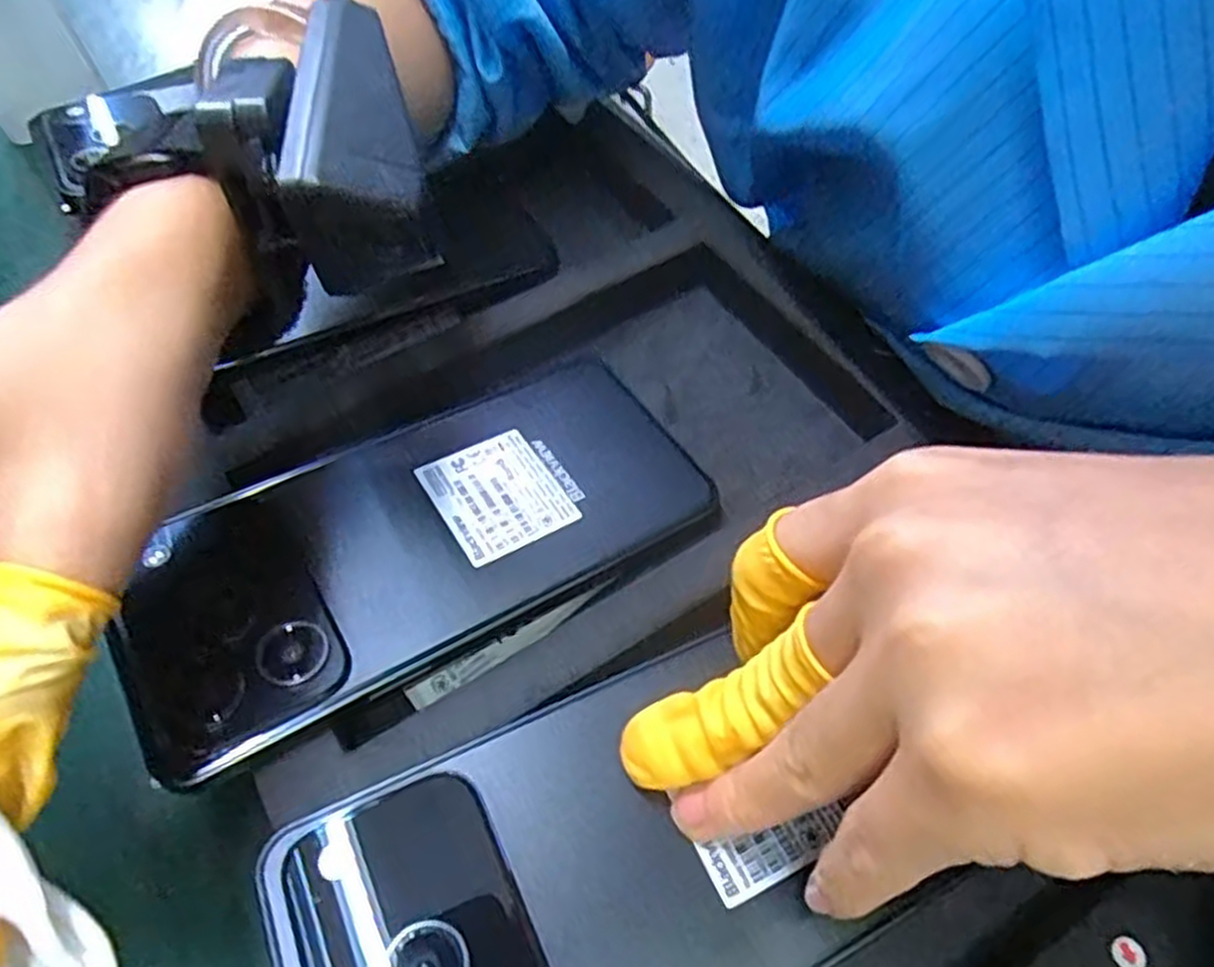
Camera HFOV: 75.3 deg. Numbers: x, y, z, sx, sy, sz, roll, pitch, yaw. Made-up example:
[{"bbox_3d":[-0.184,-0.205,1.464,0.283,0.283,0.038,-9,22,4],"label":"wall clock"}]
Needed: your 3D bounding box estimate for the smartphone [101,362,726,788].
[{"bbox_3d":[-0.050,0.013,0.223,0.163,0.005,0.076,-28,60,-28],"label":"smartphone"}]

